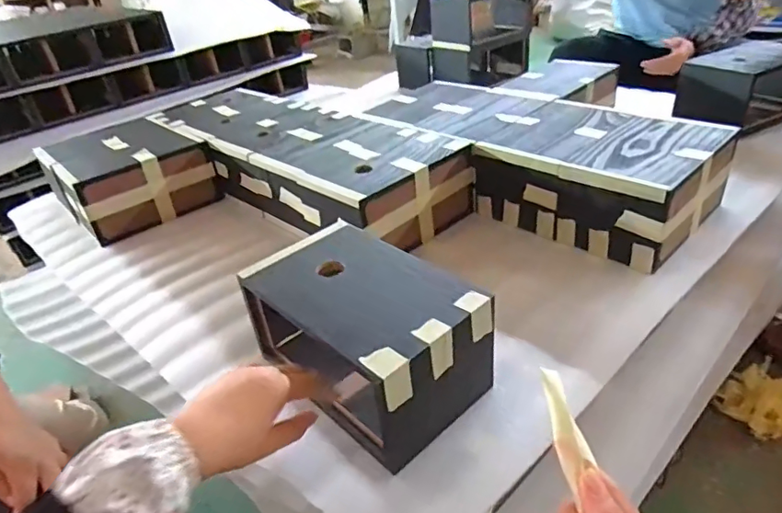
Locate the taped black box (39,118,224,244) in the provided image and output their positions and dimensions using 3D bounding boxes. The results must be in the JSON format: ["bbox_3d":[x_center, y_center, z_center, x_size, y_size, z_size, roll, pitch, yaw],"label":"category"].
[{"bbox_3d":[-0.478,-0.151,0.932,0.264,0.105,0.219,25,45,38],"label":"taped black box"}]

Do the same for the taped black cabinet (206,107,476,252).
[{"bbox_3d":[-0.111,-0.147,0.841,0.226,0.099,0.451,-33,41,-33],"label":"taped black cabinet"}]

